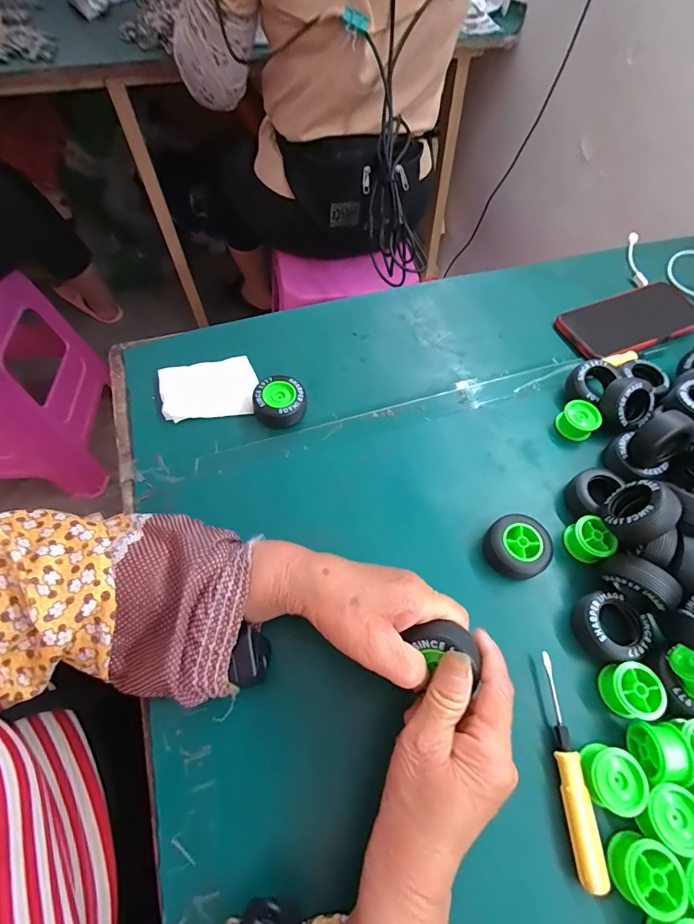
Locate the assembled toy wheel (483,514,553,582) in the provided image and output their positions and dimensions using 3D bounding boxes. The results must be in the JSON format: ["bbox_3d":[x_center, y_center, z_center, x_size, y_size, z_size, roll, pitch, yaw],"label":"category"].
[{"bbox_3d":[0.139,0.069,0.338,0.044,0.027,0.047,1,60,-2],"label":"assembled toy wheel"}]

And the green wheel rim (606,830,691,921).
[{"bbox_3d":[0.177,0.243,0.246,0.034,0.024,0.033,1,60,-2],"label":"green wheel rim"}]

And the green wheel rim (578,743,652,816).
[{"bbox_3d":[0.170,0.202,0.267,0.036,0.023,0.031,19,61,8],"label":"green wheel rim"}]

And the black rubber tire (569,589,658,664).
[{"bbox_3d":[0.196,0.122,0.309,0.047,0.026,0.046,-4,60,-5],"label":"black rubber tire"}]

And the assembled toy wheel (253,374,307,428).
[{"bbox_3d":[-0.064,-0.058,0.394,0.048,0.026,0.046,1,60,-2],"label":"assembled toy wheel"}]

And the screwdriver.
[{"bbox_3d":[0.143,0.197,0.274,0.015,0.018,0.124,1,60,-2],"label":"screwdriver"}]

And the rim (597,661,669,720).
[{"bbox_3d":[0.198,0.159,0.290,0.034,0.020,0.033,-4,60,-5],"label":"rim"}]

